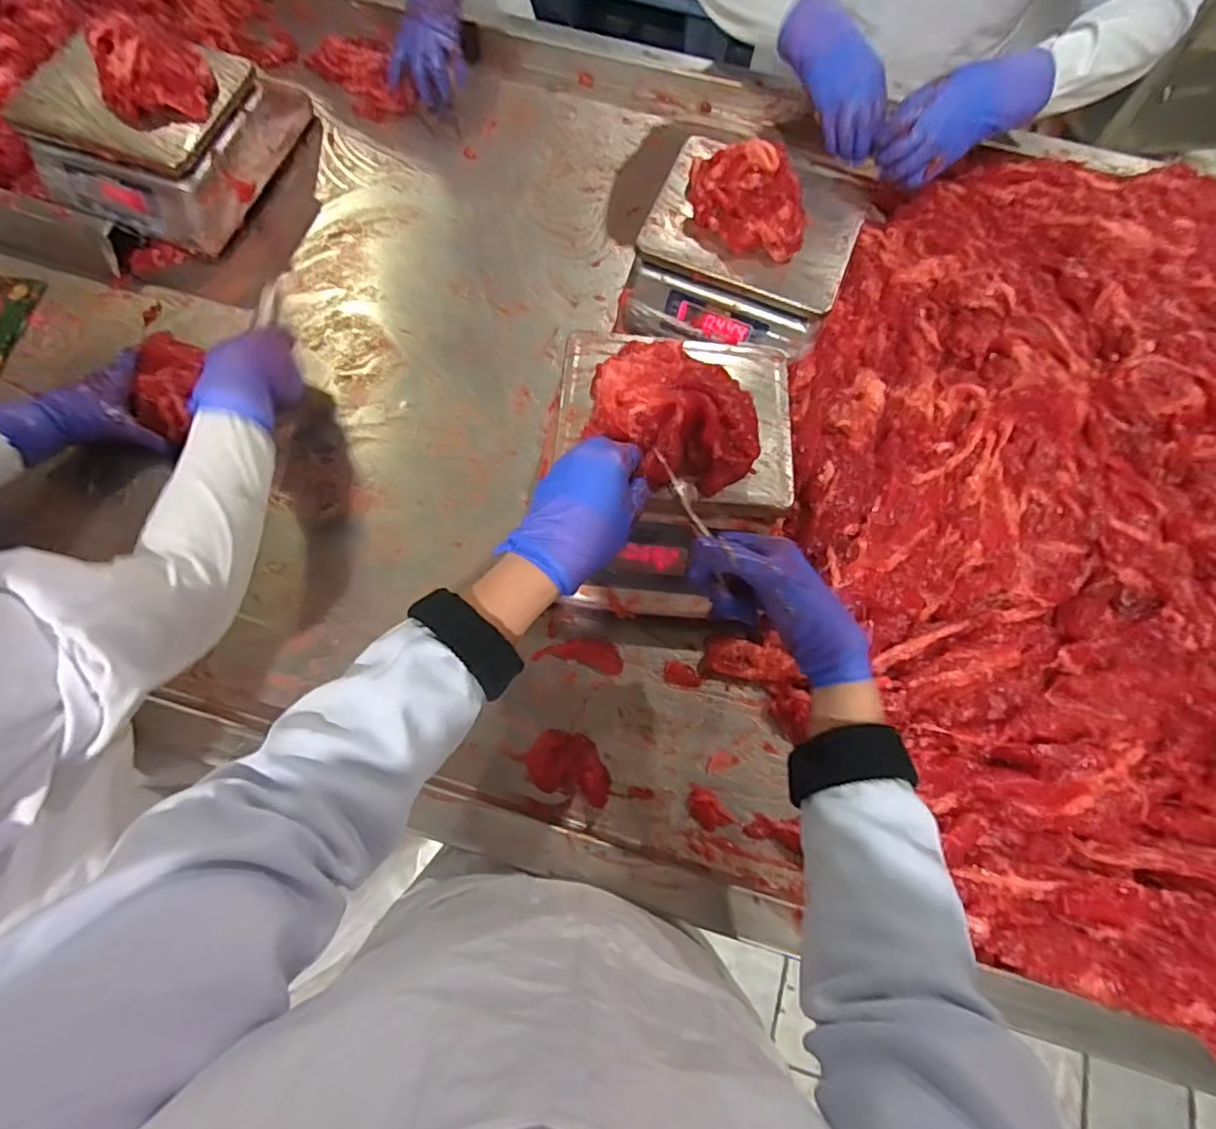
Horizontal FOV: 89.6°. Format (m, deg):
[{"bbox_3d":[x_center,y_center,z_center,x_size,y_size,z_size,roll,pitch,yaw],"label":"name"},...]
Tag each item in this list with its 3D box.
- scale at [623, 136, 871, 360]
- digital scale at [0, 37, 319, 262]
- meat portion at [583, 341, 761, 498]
[{"bbox_3d":[0.158,-0.367,0.712,0.226,0.094,0.221,21,72,5],"label":"scale"},{"bbox_3d":[-0.550,-0.544,0.767,0.227,0.125,0.272,20,72,5],"label":"digital scale"},{"bbox_3d":[0.056,-0.127,0.514,0.112,0.048,0.145,-42,77,-14],"label":"meat portion"}]

